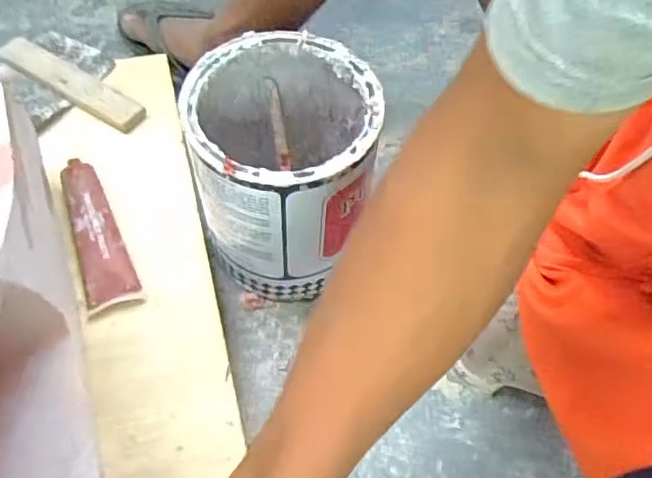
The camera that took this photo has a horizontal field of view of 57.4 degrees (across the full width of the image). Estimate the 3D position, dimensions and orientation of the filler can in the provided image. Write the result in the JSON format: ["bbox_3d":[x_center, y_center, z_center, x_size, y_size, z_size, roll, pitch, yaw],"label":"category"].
[{"bbox_3d":[-0.041,-0.062,0.568,0.155,0.200,0.167,2,58,-3],"label":"filler can"}]

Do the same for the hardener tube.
[{"bbox_3d":[-0.229,-0.010,0.583,0.050,0.035,0.166,-21,62,-16],"label":"hardener tube"}]

